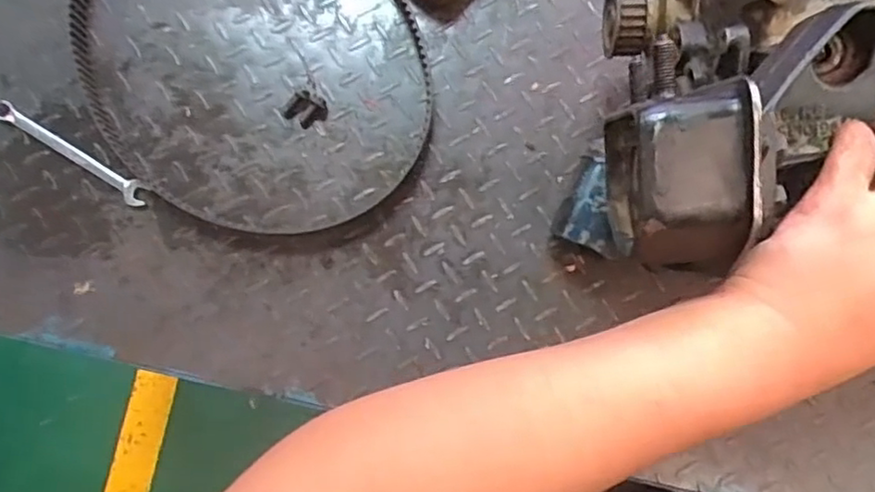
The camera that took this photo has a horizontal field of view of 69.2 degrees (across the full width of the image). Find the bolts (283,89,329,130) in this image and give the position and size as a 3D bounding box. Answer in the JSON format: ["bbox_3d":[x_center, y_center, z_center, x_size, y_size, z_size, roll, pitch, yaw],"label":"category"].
[{"bbox_3d":[-0.133,-0.139,0.646,0.038,0.017,0.034,30,85,2],"label":"bolts"}]

